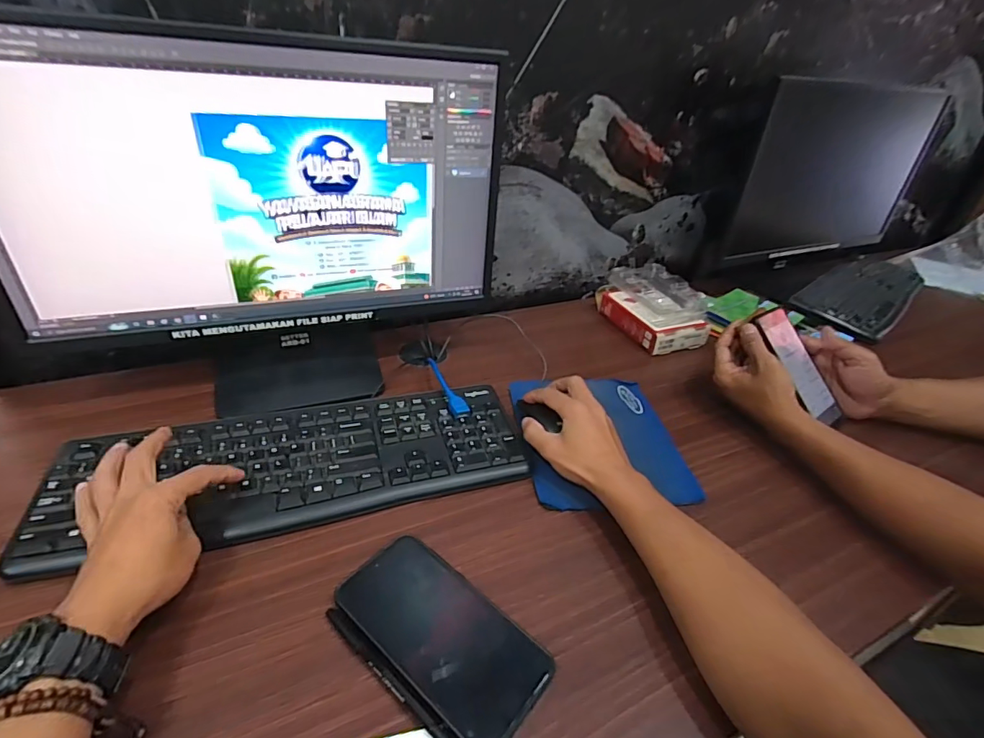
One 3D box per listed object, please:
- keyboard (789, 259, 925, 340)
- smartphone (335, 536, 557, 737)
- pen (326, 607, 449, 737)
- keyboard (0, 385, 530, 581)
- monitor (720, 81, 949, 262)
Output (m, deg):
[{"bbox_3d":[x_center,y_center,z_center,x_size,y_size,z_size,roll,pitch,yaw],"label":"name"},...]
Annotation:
[{"bbox_3d":[0.727,-0.155,0.942,0.425,0.035,0.138,-25,45,-37],"label":"keyboard"},{"bbox_3d":[-0.038,0.195,0.360,0.159,0.015,0.080,29,40,33],"label":"smartphone"},{"bbox_3d":[-0.067,0.214,0.330,0.148,0.008,0.008,28,40,31],"label":"pen"},{"bbox_3d":[-0.184,0.090,0.482,0.429,0.020,0.151,-6,35,-17],"label":"keyboard"},{"bbox_3d":[0.656,-0.368,0.947,0.383,0.320,0.053,-3,35,-13],"label":"monitor"}]

